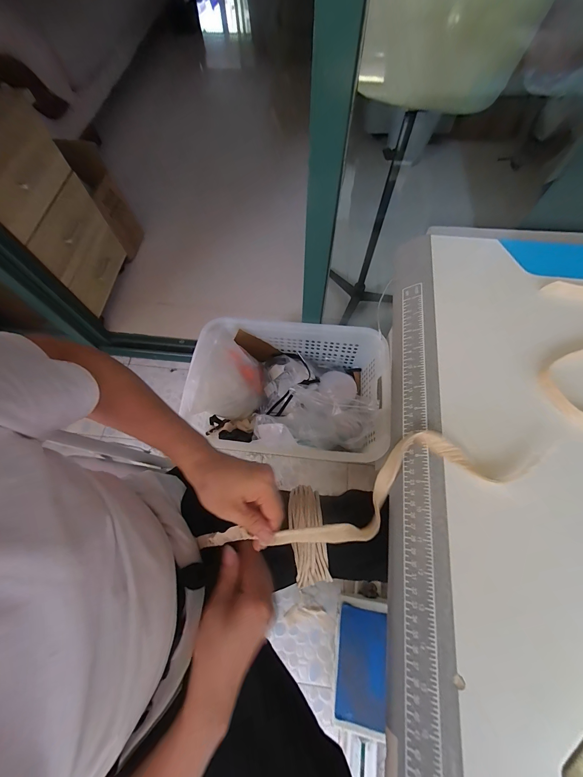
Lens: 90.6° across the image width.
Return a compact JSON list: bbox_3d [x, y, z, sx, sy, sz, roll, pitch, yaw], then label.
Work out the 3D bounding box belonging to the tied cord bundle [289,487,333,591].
[{"bbox_3d":[0.025,0.215,0.422,0.051,0.064,0.142,-7,67,-2],"label":"tied cord bundle"}]

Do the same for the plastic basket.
[{"bbox_3d":[-0.014,-0.002,0.904,0.540,0.225,0.375,3,67,2],"label":"plastic basket"}]

